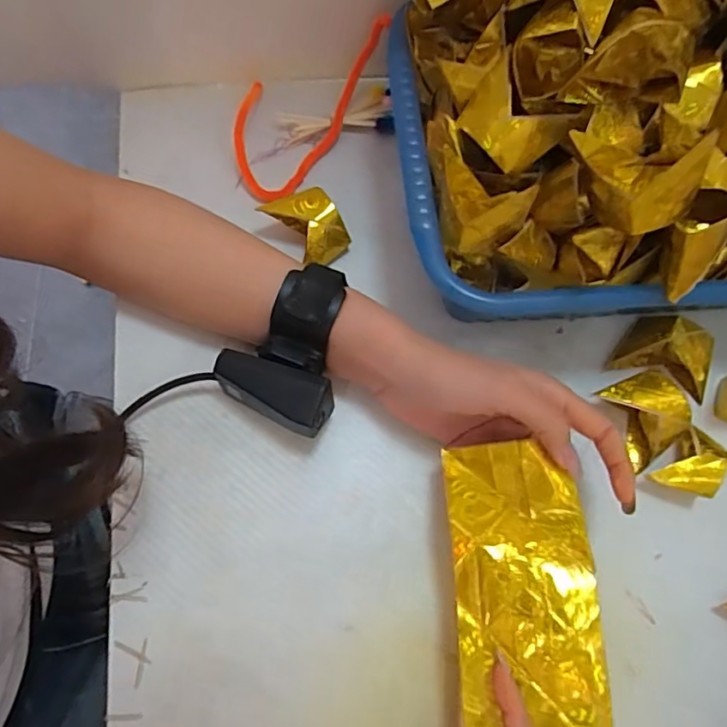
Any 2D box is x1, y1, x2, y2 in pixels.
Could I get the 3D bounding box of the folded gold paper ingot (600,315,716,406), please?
[{"bbox_3d":[0.198,-0.007,0.364,0.054,0.032,0.042,29,71,9],"label":"folded gold paper ingot"}]

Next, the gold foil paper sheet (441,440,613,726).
[{"bbox_3d":[0.080,0.114,0.282,0.069,0.012,0.146,-7,68,14],"label":"gold foil paper sheet"}]

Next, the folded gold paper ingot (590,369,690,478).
[{"bbox_3d":[0.175,0.034,0.351,0.041,0.034,0.051,-27,72,-11],"label":"folded gold paper ingot"}]

